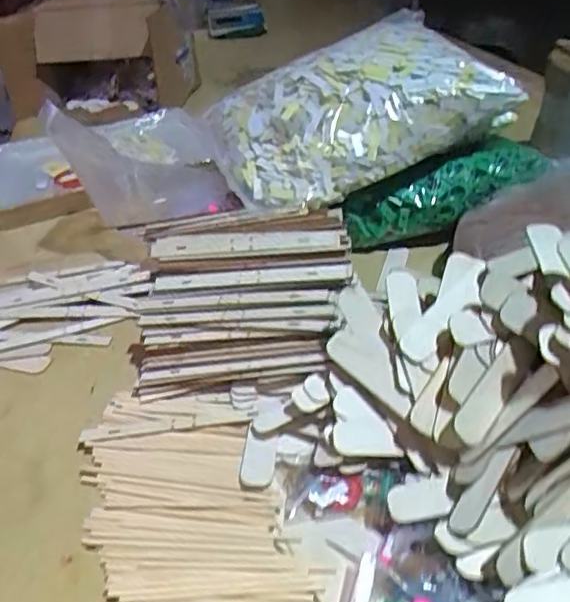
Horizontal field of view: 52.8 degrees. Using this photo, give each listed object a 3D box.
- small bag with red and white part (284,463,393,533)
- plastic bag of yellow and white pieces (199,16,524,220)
[{"bbox_3d":[0.039,0.156,0.473,0.092,0.021,0.055,4,38,12],"label":"small bag with red and white part"},{"bbox_3d":[0.084,-0.248,0.746,0.342,0.149,0.237,-13,38,-10],"label":"plastic bag of yellow and white pieces"}]

